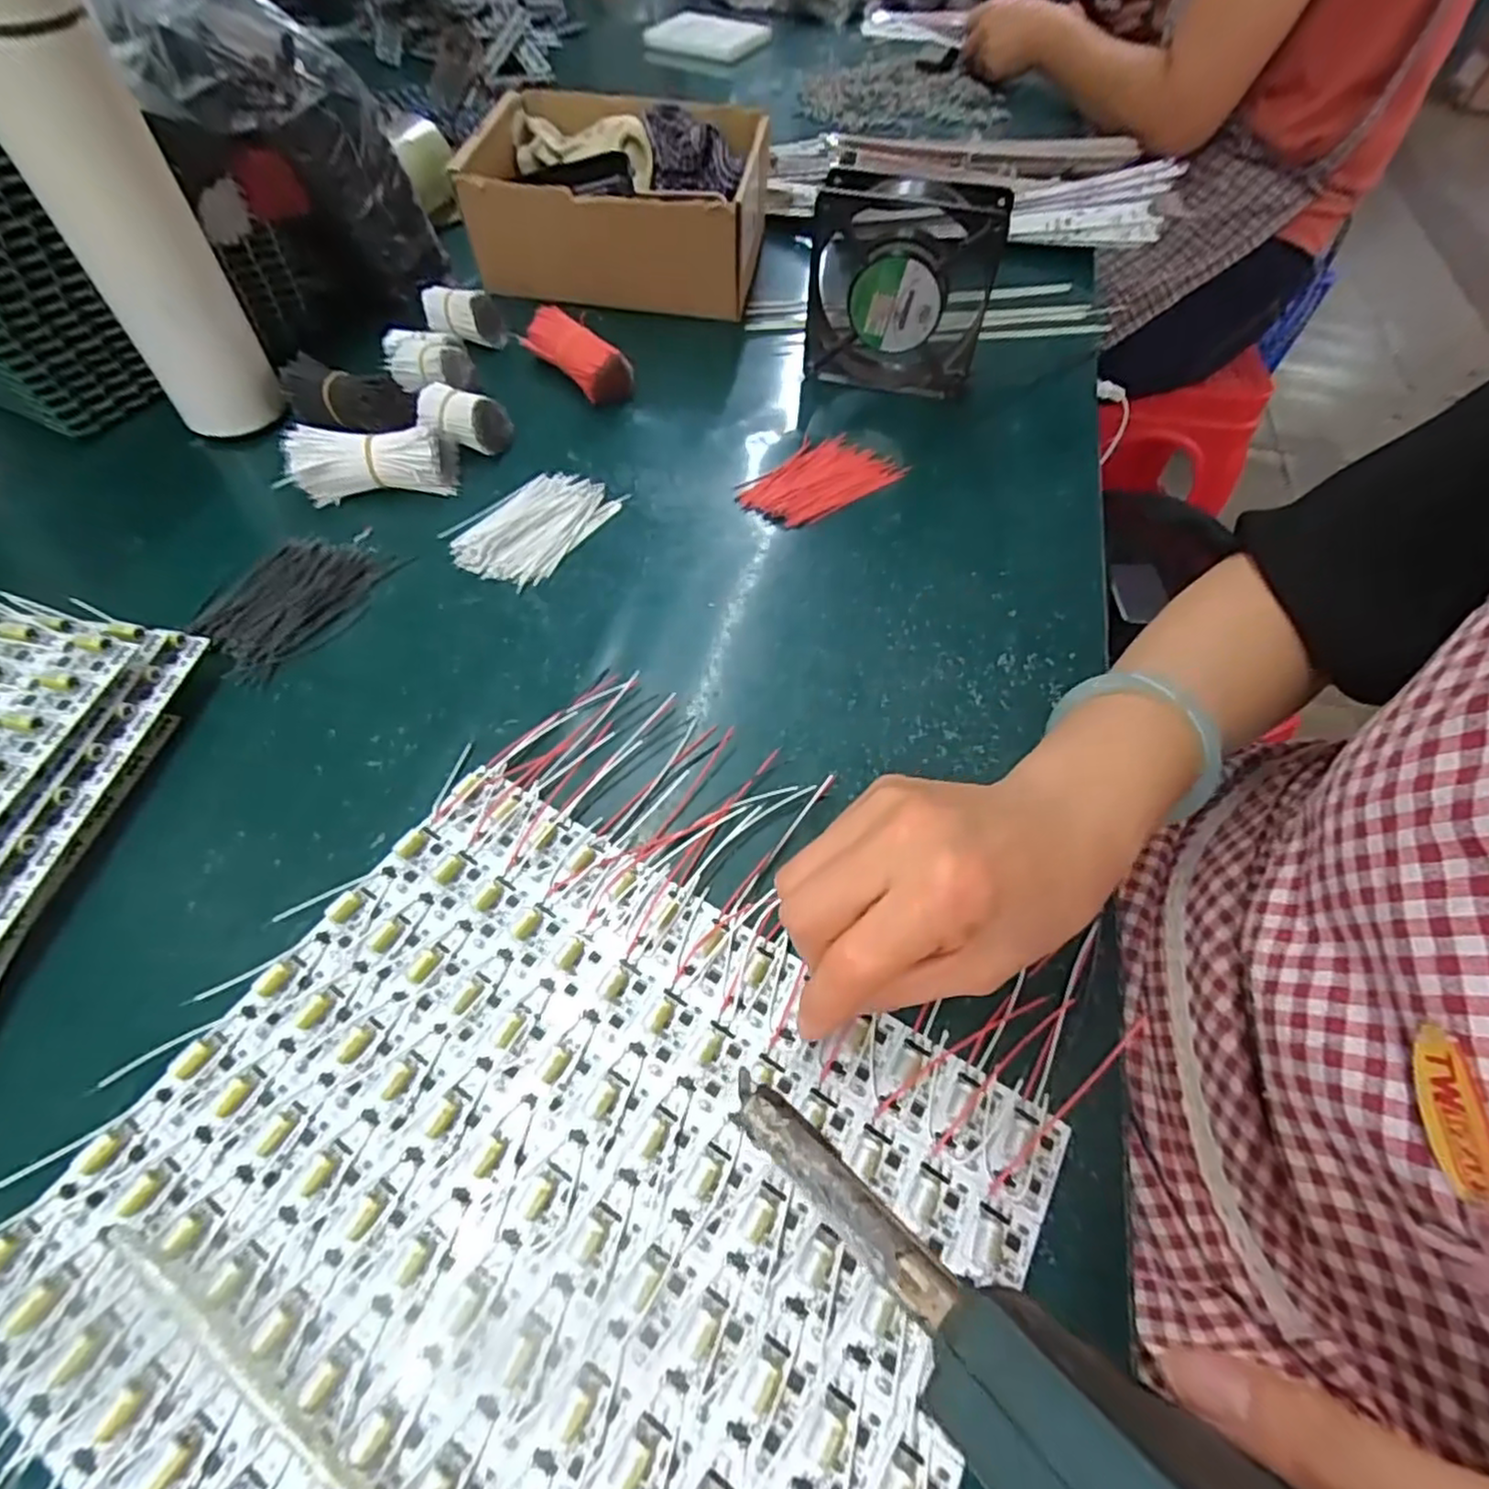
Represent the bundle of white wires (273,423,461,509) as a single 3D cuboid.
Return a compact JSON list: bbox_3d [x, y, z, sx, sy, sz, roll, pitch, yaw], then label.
[{"bbox_3d":[-0.233,-0.176,0.440,0.096,0.034,0.034,-7,57,-7],"label":"bundle of white wires"}]

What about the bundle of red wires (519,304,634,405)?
[{"bbox_3d":[-0.120,-0.282,0.512,0.032,0.034,0.093,-38,65,-24],"label":"bundle of red wires"}]

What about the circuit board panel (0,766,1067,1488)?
[{"bbox_3d":[-0.067,0.157,0.238,0.283,0.011,0.238,28,60,16],"label":"circuit board panel"}]

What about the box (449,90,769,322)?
[{"bbox_3d":[-0.100,-0.443,0.578,0.220,0.090,0.183,8,56,4],"label":"box"}]

